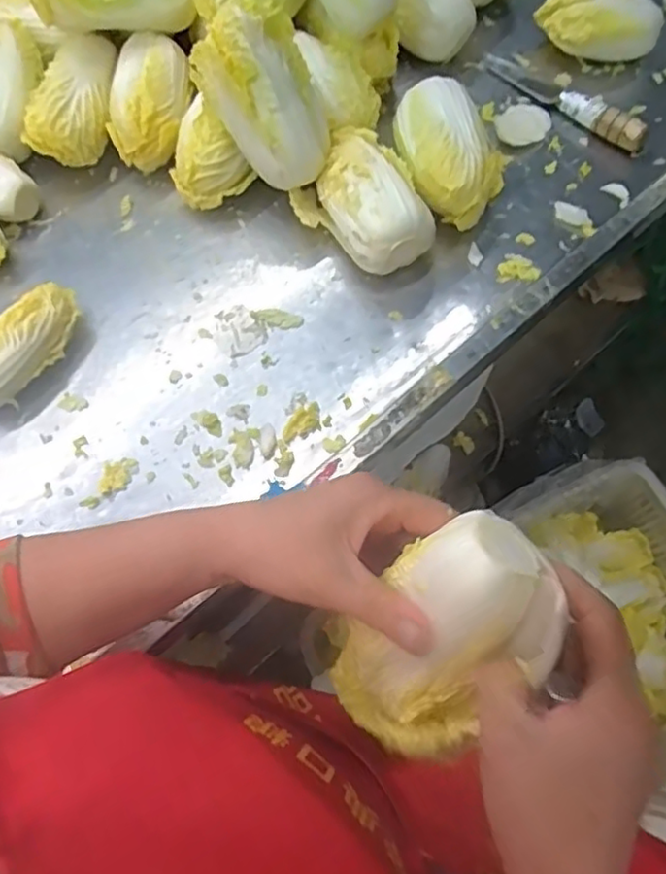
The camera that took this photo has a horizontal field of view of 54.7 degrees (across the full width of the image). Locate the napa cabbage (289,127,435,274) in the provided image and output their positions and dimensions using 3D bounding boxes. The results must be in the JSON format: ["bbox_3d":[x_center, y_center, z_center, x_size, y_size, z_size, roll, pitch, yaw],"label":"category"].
[{"bbox_3d":[0.024,-0.205,0.579,0.088,0.062,0.135,-33,70,-11],"label":"napa cabbage"}]

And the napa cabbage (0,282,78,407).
[{"bbox_3d":[-0.262,-0.076,0.541,0.049,0.047,0.126,32,72,15],"label":"napa cabbage"}]

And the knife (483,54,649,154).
[{"bbox_3d":[0.227,-0.339,0.636,0.027,0.030,0.186,-40,71,-13],"label":"knife"}]

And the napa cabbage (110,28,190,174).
[{"bbox_3d":[-0.177,-0.330,0.629,0.075,0.056,0.125,0,67,3],"label":"napa cabbage"}]

